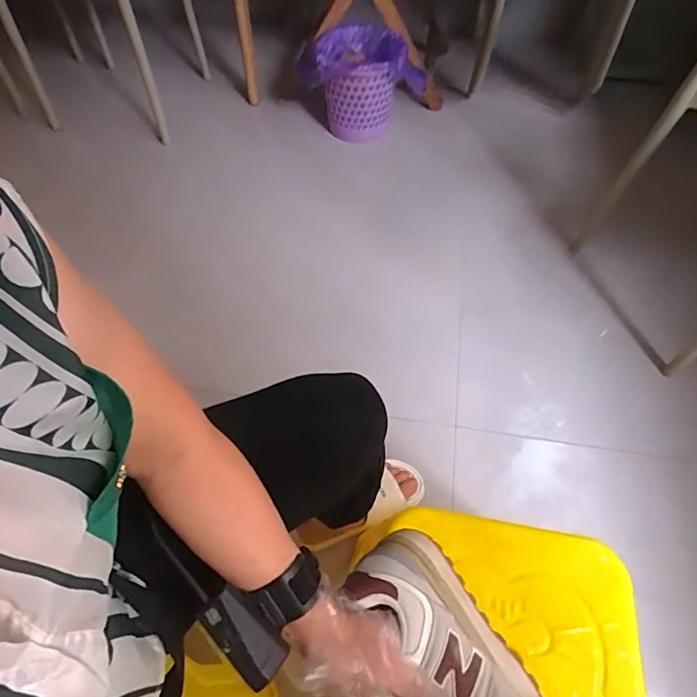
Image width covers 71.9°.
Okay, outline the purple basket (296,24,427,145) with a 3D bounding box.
[{"bbox_3d":[0.029,-0.667,1.223,0.250,0.294,0.197,-17,59,-11],"label":"purple basket"}]

